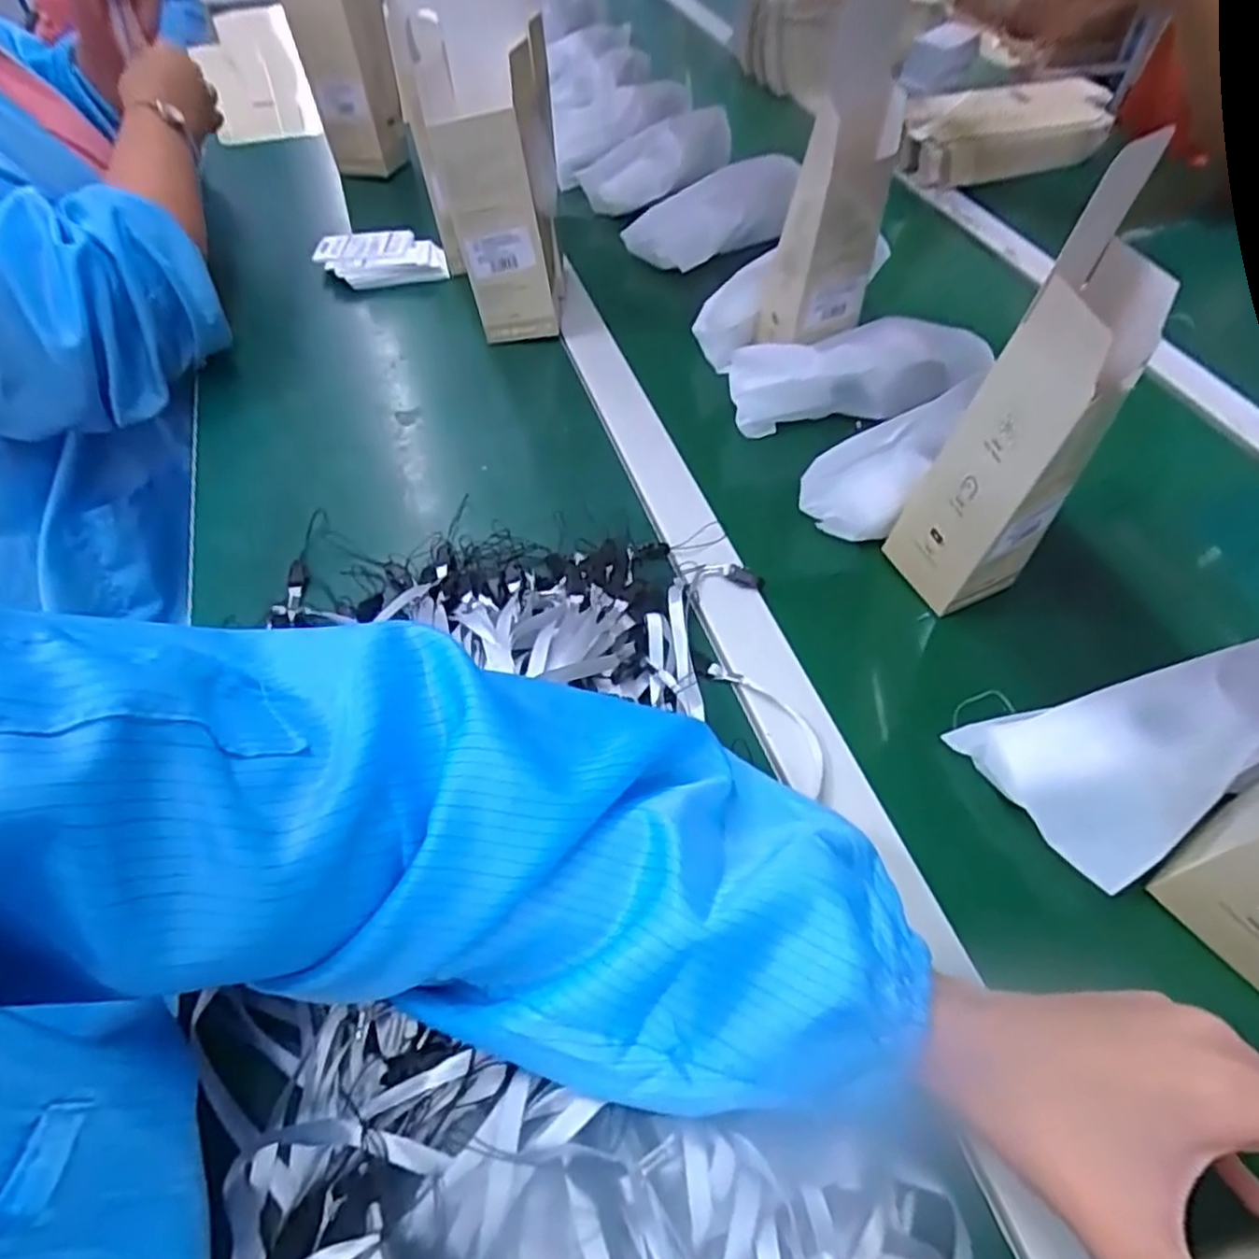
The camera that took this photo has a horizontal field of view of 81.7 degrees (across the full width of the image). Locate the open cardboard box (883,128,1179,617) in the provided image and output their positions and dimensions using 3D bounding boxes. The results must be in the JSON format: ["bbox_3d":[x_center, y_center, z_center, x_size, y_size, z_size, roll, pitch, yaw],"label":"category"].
[{"bbox_3d":[0.212,-0.107,0.385,0.070,0.221,0.069,-26,60,-19],"label":"open cardboard box"}]

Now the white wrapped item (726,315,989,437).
[{"bbox_3d":[0.182,-0.199,0.558,0.210,0.055,0.051,-14,56,-12],"label":"white wrapped item"}]

